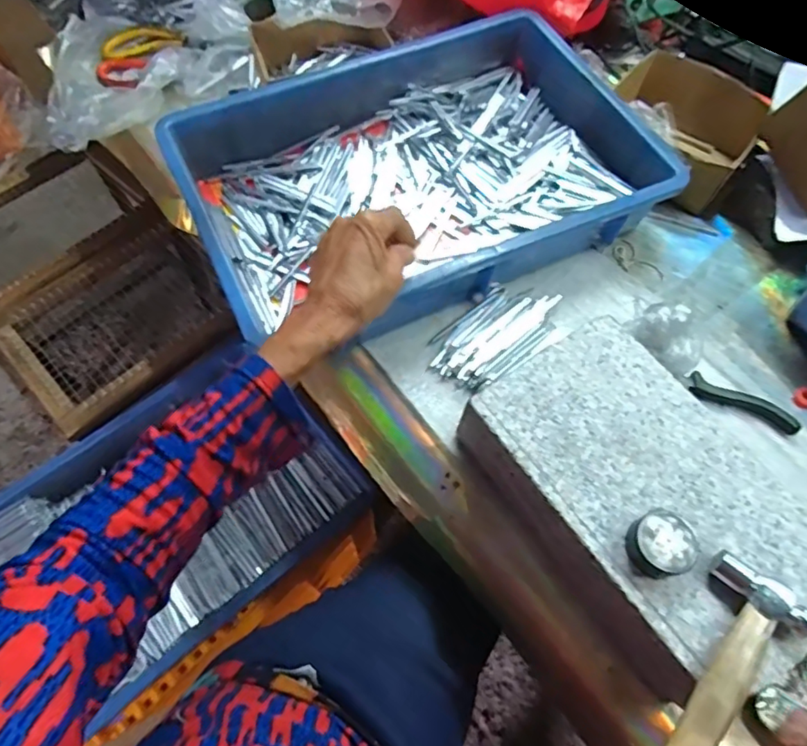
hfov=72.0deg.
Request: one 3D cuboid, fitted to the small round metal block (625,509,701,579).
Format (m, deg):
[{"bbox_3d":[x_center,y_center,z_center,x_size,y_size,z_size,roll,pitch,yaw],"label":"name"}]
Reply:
[{"bbox_3d":[0.165,0.107,0.350,0.039,0.021,0.037,0,62,0],"label":"small round metal block"}]

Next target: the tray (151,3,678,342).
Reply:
[{"bbox_3d":[0.017,-0.204,0.563,0.430,0.078,0.301,-23,65,-12],"label":"tray"}]

